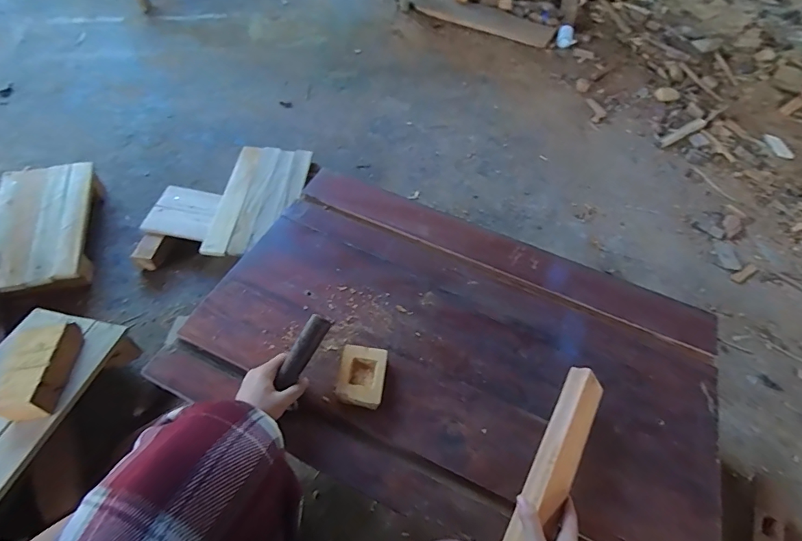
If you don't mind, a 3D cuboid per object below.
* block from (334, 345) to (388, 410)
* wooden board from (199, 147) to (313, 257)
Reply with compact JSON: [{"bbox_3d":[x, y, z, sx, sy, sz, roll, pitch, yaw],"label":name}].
[{"bbox_3d":[-0.057,0.157,0.627,0.065,0.032,0.084,9,54,-1],"label":"block"},{"bbox_3d":[-0.317,-0.164,0.974,0.168,0.028,0.310,7,54,-2],"label":"wooden board"}]

